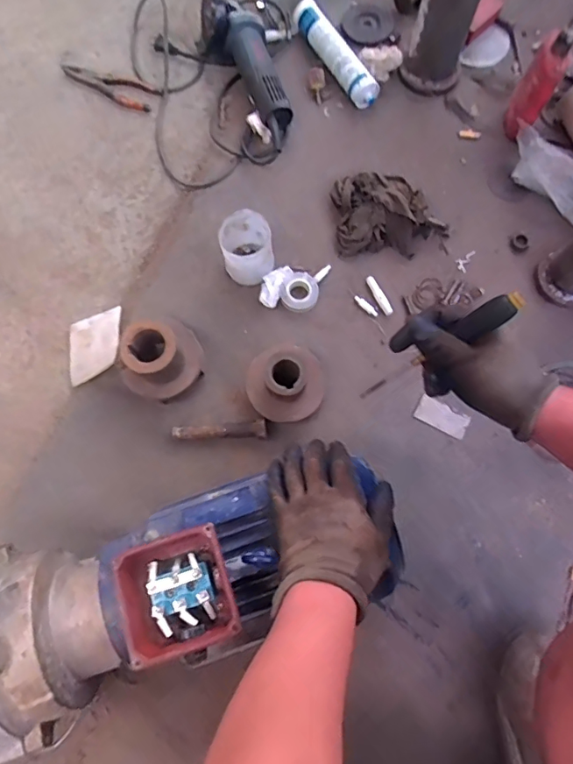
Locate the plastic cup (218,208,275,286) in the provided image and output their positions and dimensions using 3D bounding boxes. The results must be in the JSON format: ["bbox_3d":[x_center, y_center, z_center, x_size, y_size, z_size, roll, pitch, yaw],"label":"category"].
[{"bbox_3d":[-0.059,-0.204,0.758,0.075,0.080,0.079,0,75,0],"label":"plastic cup"}]

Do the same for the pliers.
[{"bbox_3d":[-0.324,-0.550,0.913,0.184,0.021,0.061,26,77,6],"label":"pliers"}]

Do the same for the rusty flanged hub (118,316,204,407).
[{"bbox_3d":[-0.181,-0.035,0.716,0.103,0.092,0.116,23,76,6],"label":"rusty flanged hub"}]

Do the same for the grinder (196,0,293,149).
[{"bbox_3d":[-0.068,-0.546,0.870,0.112,0.092,0.318,-18,76,-5],"label":"grinder"}]

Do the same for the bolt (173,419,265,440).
[{"bbox_3d":[-0.098,0.074,0.726,0.137,0.022,0.028,-5,75,-1],"label":"bolt"}]

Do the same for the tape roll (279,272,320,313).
[{"bbox_3d":[0.022,-0.143,0.783,0.059,0.019,0.060,0,75,0],"label":"tape roll"}]

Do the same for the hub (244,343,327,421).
[{"bbox_3d":[0.000,-0.003,0.712,0.112,0.091,0.106,0,75,0],"label":"hub"}]

